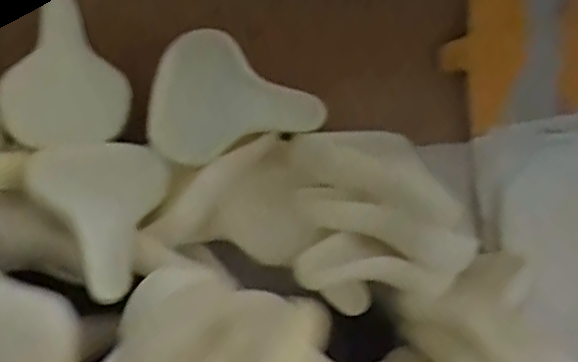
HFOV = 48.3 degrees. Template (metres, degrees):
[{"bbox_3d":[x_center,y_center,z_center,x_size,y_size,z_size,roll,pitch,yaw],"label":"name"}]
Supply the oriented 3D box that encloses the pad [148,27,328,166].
[{"bbox_3d":[-0.078,-0.115,0.896,0.254,0.171,0.035,3,22,16],"label":"pad"}]

